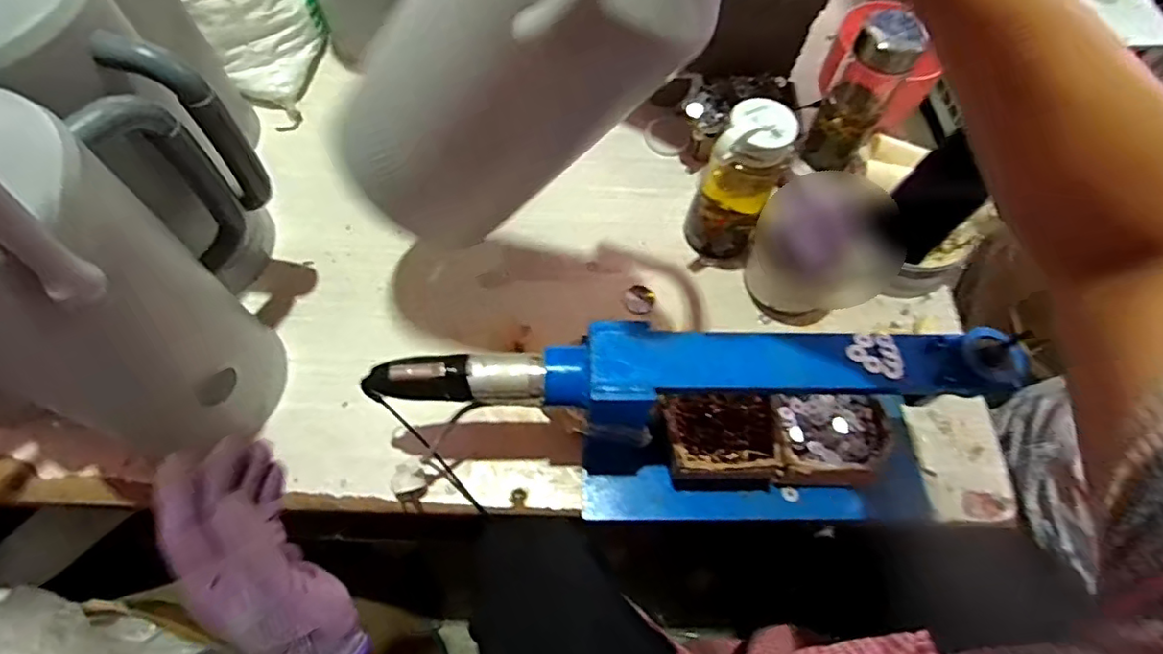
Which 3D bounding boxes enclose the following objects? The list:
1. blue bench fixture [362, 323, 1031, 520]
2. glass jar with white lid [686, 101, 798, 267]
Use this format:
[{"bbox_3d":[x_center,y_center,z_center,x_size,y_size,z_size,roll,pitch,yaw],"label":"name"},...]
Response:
[{"bbox_3d":[0.092,0.089,0.526,0.533,0.179,0.137,2,65,-2],"label":"blue bench fixture"},{"bbox_3d":[0.174,-0.153,0.653,0.080,0.187,0.078,1,65,-2],"label":"glass jar with white lid"}]

